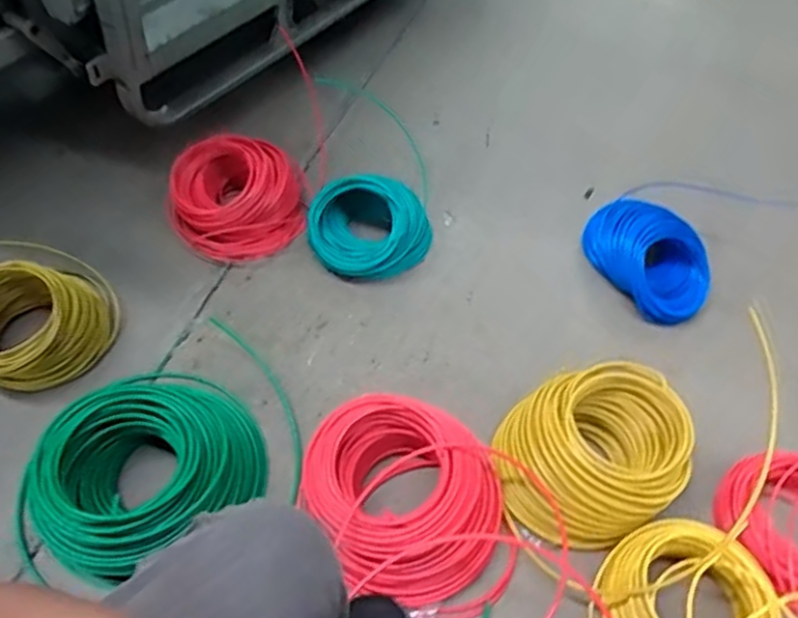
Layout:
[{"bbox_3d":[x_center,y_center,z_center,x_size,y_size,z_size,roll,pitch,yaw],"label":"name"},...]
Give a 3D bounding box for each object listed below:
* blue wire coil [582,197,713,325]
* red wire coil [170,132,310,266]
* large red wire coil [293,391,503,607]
[{"bbox_3d":[0.451,-0.101,1.224,0.162,0.104,0.244,-32,62,-26],"label":"blue wire coil"},{"bbox_3d":[-0.280,-0.203,1.205,0.244,0.161,0.187,-26,59,-23],"label":"red wire coil"},{"bbox_3d":[0.008,0.247,0.902,0.229,0.123,0.247,3,52,-4],"label":"large red wire coil"}]

